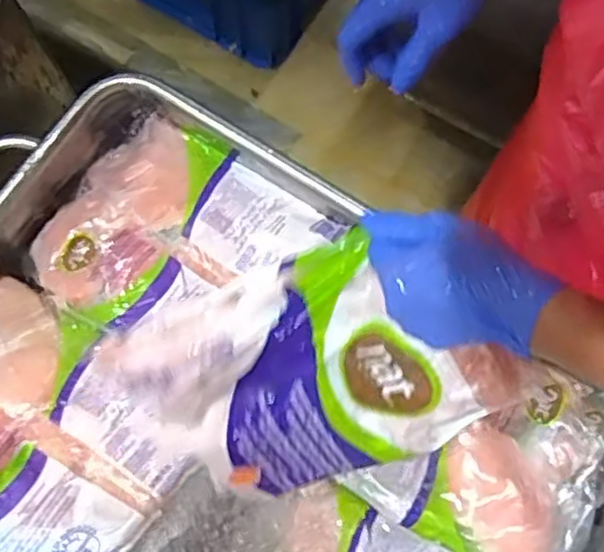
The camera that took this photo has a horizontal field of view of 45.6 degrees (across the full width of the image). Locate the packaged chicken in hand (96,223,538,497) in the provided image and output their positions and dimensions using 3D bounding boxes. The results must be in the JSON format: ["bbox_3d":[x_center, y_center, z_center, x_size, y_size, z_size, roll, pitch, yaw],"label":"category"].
[{"bbox_3d":[0.013,0.088,0.573,0.283,0.038,0.208,-23,115,16],"label":"packaged chicken in hand"}]

